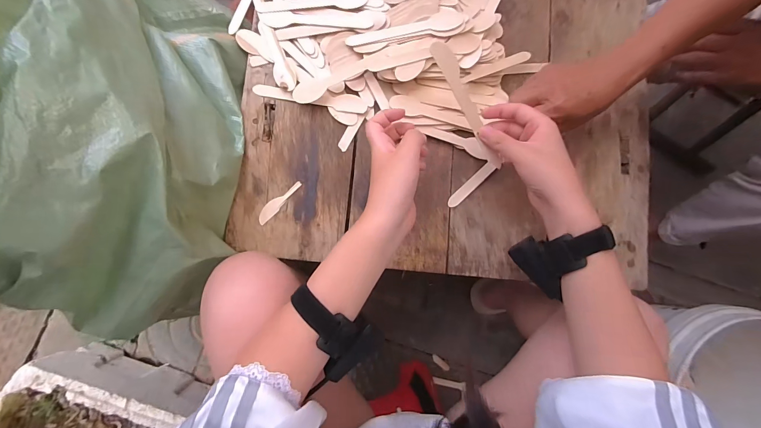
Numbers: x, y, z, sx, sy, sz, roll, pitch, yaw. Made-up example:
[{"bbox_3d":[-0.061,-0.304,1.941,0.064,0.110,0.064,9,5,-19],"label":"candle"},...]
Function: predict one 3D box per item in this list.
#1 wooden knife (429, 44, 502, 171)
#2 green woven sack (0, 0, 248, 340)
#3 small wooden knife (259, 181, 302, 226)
[{"bbox_3d":[0.099,-0.117,0.366,0.018,0.006,0.151,-34,110,4],"label":"wooden knife"},{"bbox_3d":[-0.282,-0.095,0.315,0.208,0.254,0.435,-3,85,-4],"label":"green woven sack"},{"bbox_3d":[-0.136,-0.017,0.444,0.074,0.004,0.017,-44,89,-7],"label":"small wooden knife"}]

